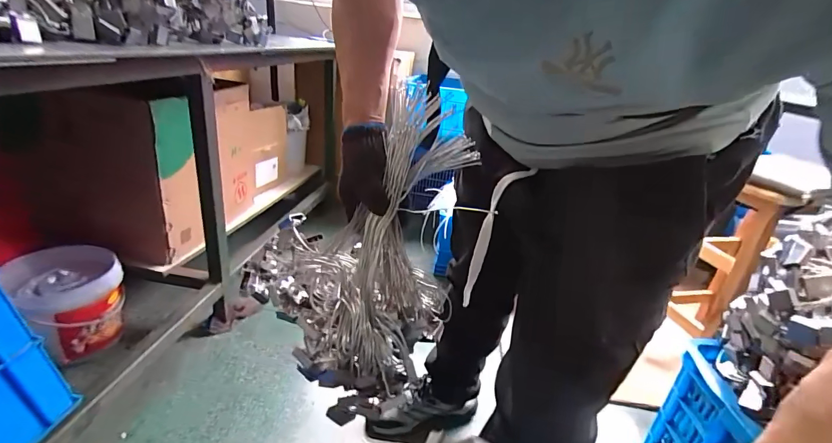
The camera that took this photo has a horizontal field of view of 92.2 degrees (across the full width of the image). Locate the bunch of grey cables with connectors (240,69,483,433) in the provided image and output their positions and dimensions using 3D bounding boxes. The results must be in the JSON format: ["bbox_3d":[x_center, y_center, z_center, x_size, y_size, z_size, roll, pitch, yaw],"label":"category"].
[{"bbox_3d":[-0.083,0.021,0.524,0.197,0.334,0.268,-17,35,-40],"label":"bunch of grey cables with connectors"}]

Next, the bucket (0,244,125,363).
[{"bbox_3d":[-0.855,0.194,0.995,0.203,0.235,0.212,27,32,35],"label":"bucket"}]

